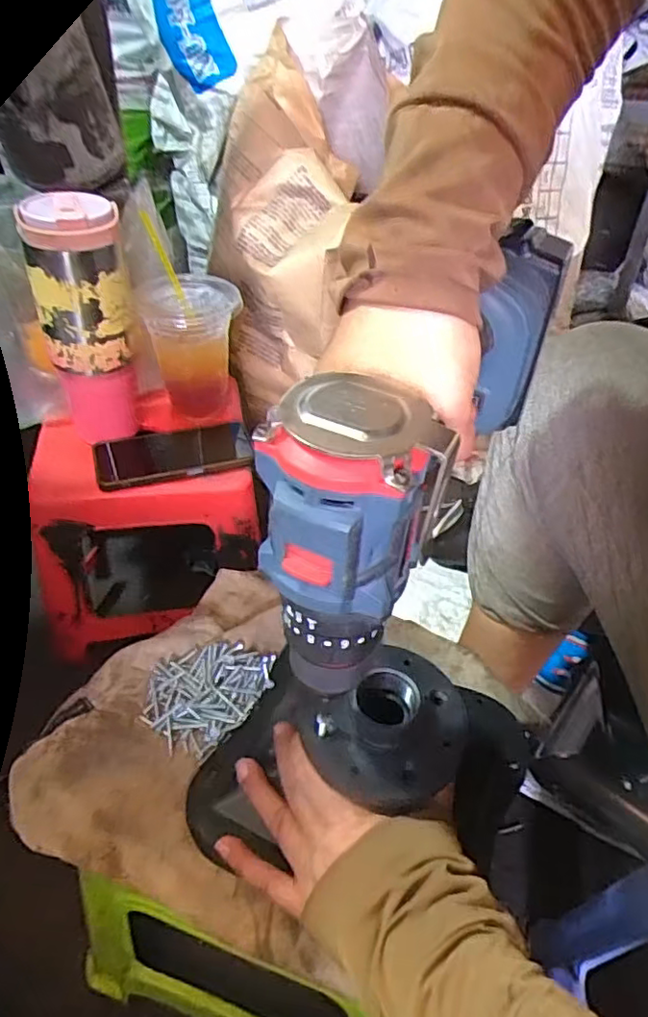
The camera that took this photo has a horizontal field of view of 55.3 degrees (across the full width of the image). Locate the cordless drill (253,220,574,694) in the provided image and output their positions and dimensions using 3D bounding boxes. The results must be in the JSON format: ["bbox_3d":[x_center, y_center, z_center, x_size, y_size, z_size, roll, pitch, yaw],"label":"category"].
[{"bbox_3d":[0.055,-0.041,0.288,0.057,0.119,0.237,24,50,21],"label":"cordless drill"}]

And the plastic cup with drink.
[{"bbox_3d":[-0.146,-0.178,0.696,0.101,0.138,0.089,-7,42,-13],"label":"plastic cup with drink"}]

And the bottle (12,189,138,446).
[{"bbox_3d":[-0.227,-0.166,0.605,0.076,0.241,0.080,-8,42,-14],"label":"bottle"}]

